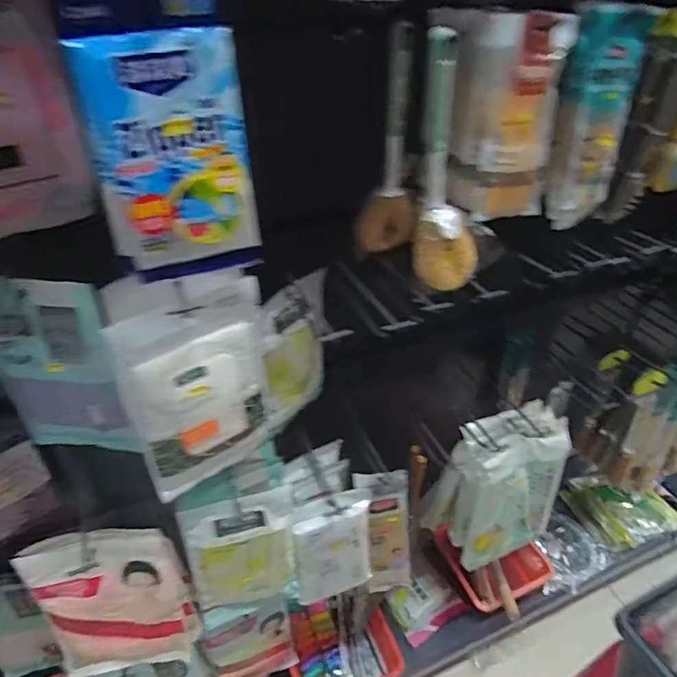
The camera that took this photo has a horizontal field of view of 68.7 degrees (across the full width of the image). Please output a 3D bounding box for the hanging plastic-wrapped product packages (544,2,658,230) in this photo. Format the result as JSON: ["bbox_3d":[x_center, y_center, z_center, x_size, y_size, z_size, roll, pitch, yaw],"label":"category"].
[{"bbox_3d":[0.307,-0.258,0.600,0.097,0.242,0.019,-6,32,-4],"label":"hanging plastic-wrapped product packages"}]

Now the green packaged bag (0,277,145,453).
[{"bbox_3d":[-0.353,0.046,0.639,0.155,0.291,0.035,1,39,-2],"label":"green packaged bag"}]

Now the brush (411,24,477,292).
[{"bbox_3d":[0.135,-0.192,0.586,0.096,0.279,0.049,6,39,4],"label":"brush"}]

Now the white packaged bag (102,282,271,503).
[{"bbox_3d":[-0.163,0.069,0.605,0.169,0.257,0.030,-23,45,-29],"label":"white packaged bag"}]

